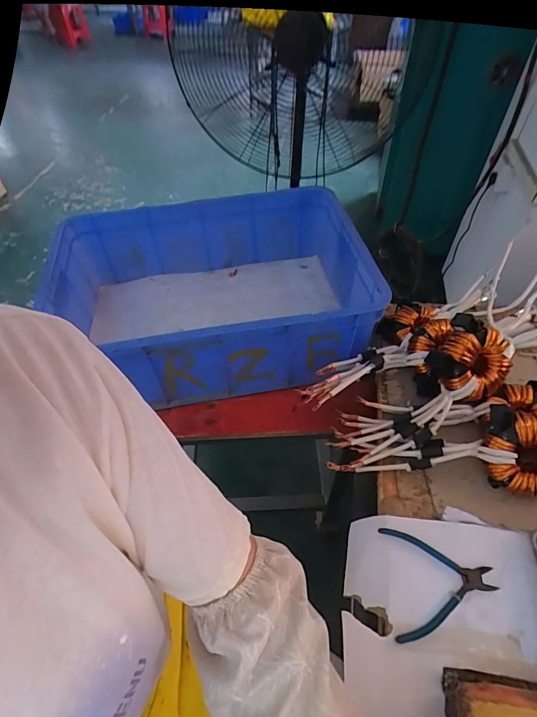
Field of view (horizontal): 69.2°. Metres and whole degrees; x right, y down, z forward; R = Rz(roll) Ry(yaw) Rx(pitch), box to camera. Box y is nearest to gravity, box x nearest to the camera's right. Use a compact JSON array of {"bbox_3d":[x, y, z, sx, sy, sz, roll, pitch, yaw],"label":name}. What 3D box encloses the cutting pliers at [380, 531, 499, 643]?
[{"bbox_3d":[0.221,0.284,0.497,0.135,0.007,0.124,-1,50,0],"label":"cutting pliers"}]

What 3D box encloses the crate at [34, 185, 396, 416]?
[{"bbox_3d":[-0.118,-0.138,0.821,0.603,0.203,0.405,-5,50,-3],"label":"crate"}]

